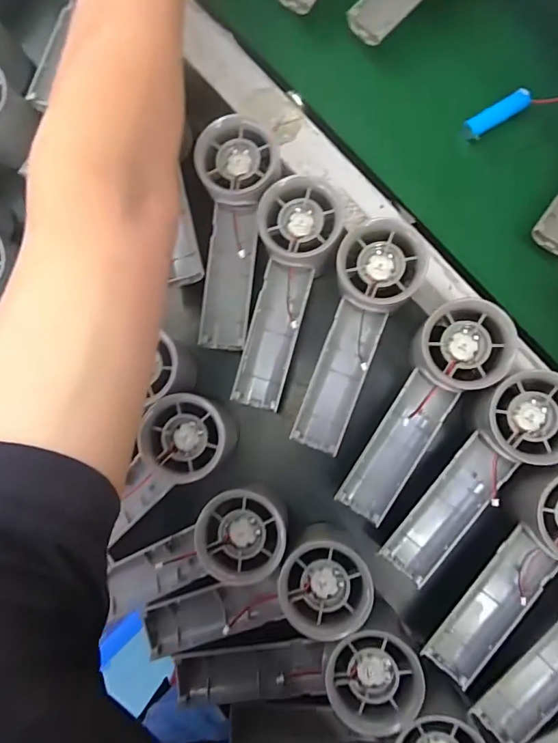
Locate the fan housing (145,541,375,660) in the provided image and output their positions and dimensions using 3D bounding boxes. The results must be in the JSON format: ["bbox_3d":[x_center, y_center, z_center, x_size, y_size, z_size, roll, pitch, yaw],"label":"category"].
[{"bbox_3d":[-0.016,0.152,0.289,0.155,0.027,0.053,-20,85,14],"label":"fan housing"}]

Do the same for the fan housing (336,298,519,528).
[{"bbox_3d":[0.095,0.026,0.295,0.056,0.027,0.159,30,101,5],"label":"fan housing"}]

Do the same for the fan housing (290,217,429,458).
[{"bbox_3d":[0.053,-0.022,0.312,0.057,0.058,0.161,19,86,7],"label":"fan housing"}]

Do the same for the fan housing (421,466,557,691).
[{"bbox_3d":[0.156,0.131,0.271,0.054,0.033,0.153,31,88,7],"label":"fan housing"}]

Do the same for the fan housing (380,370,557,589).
[{"bbox_3d":[0.123,0.064,0.280,0.057,0.033,0.155,42,89,8],"label":"fan housing"}]

